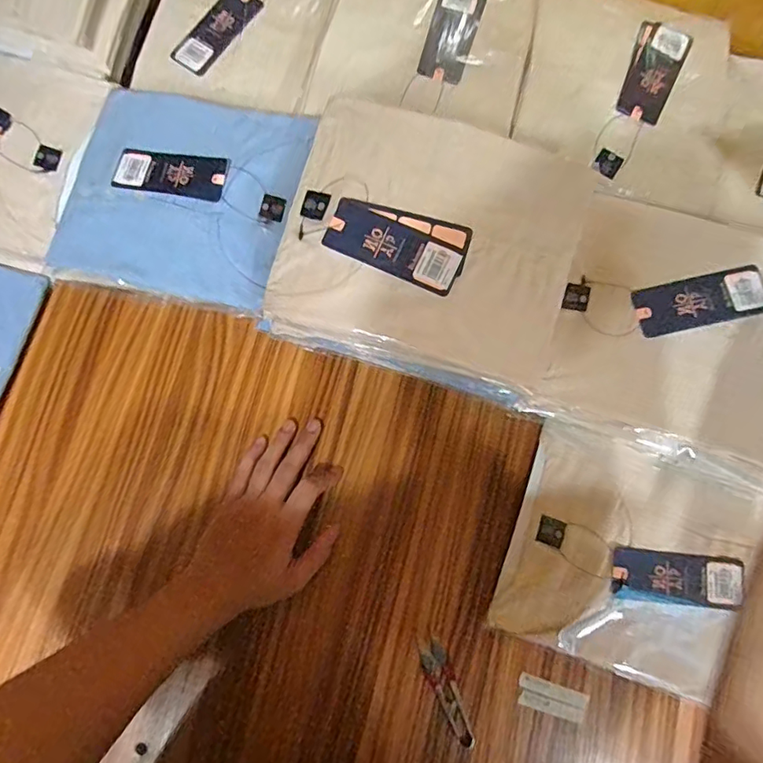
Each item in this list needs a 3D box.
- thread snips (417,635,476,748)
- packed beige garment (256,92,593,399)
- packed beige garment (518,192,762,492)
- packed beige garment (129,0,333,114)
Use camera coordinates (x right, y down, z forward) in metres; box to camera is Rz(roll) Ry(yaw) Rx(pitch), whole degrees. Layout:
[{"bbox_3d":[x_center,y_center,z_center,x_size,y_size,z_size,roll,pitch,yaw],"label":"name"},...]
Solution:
[{"bbox_3d":[0.061,0.291,0.494,0.026,0.004,0.095,-21,78,-4],"label":"thread snips"},{"bbox_3d":[0.042,-0.122,0.471,0.252,0.060,0.212,17,78,5],"label":"packed beige garment"},{"bbox_3d":[0.278,-0.041,0.492,0.228,0.043,0.216,20,78,5],"label":"packed beige garment"},{"bbox_3d":[-0.160,-0.422,0.615,0.192,0.019,0.224,14,78,4],"label":"packed beige garment"}]

